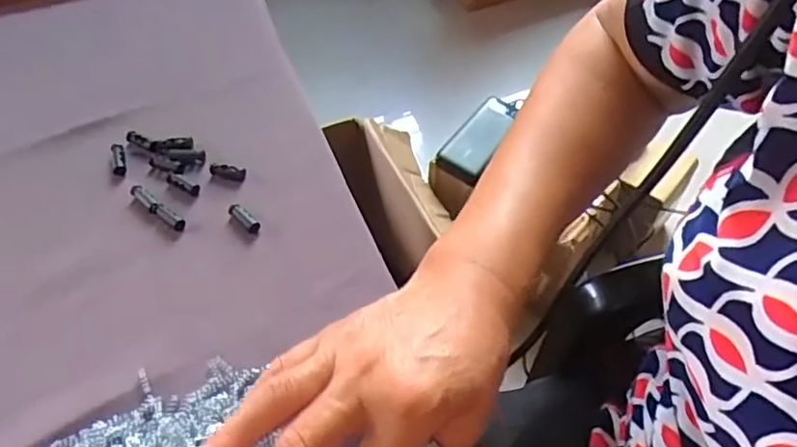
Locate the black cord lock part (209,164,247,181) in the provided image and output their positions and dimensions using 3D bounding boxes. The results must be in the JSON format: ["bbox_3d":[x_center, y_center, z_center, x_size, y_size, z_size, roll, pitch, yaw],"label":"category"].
[{"bbox_3d":[-0.117,-0.036,0.431,0.026,0.005,0.008,12,52,9],"label":"black cord lock part"}]

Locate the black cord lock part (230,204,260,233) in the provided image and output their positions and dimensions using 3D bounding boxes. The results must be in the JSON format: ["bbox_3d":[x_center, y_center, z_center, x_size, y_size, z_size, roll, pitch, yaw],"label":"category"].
[{"bbox_3d":[-0.100,-0.004,0.407,0.009,0.006,0.027,-35,59,-25],"label":"black cord lock part"}]

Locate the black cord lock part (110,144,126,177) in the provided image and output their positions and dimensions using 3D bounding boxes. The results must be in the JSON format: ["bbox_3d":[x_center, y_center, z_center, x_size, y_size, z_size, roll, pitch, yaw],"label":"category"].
[{"bbox_3d":[-0.198,-0.047,0.442,0.010,0.006,0.028,-12,52,-9],"label":"black cord lock part"}]

